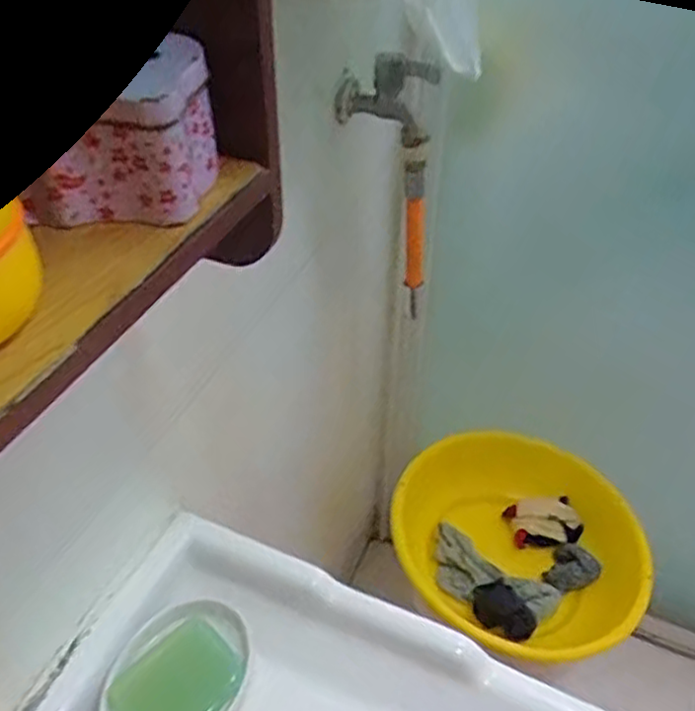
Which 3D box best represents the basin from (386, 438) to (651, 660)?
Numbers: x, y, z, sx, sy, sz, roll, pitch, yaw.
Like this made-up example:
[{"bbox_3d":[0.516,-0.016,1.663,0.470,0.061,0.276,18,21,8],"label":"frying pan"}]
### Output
[{"bbox_3d":[0.248,0.289,1.009,0.358,0.135,0.326,0,42,0],"label":"basin"}]

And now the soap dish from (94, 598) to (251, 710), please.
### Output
[{"bbox_3d":[-0.124,0.242,0.511,0.093,0.035,0.122,29,49,28],"label":"soap dish"}]

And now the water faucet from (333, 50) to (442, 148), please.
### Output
[{"bbox_3d":[0.036,-0.249,0.670,0.108,0.085,0.031,23,46,23],"label":"water faucet"}]

